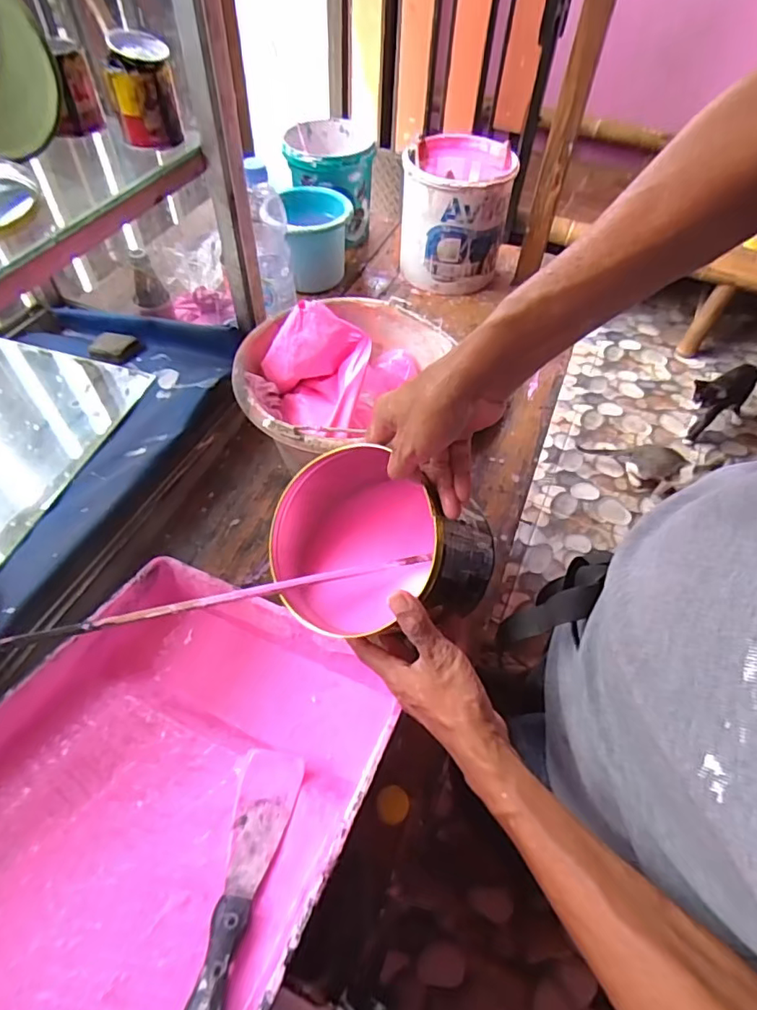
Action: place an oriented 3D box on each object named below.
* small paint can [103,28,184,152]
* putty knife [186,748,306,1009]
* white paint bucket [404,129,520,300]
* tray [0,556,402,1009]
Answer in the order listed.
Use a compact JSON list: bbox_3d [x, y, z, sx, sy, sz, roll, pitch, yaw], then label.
[{"bbox_3d":[-0.218,-0.382,0.499,0.057,0.079,0.045,-15,56,-13],"label":"small paint can"},{"bbox_3d":[-0.095,0.261,0.364,0.043,0.012,0.204,8,29,3],"label":"putty knife"},{"bbox_3d":[0.130,-0.501,0.934,0.170,0.199,0.182,2,54,-2],"label":"white paint bucket"},{"bbox_3d":[-0.166,0.208,0.395,0.284,0.072,0.360,21,36,13],"label":"tray"}]

